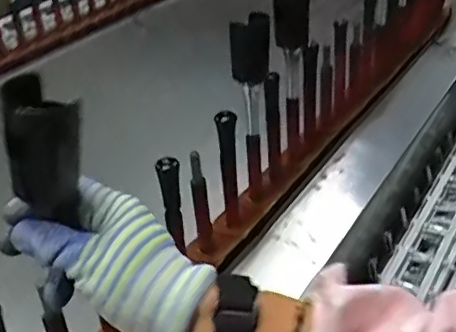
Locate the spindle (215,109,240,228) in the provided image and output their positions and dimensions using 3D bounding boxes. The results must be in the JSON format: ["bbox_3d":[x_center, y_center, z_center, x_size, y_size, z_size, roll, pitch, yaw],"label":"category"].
[{"bbox_3d":[0.002,0.008,0.651,0.020,0.144,0.026,-7,33,-3],"label":"spindle"}]

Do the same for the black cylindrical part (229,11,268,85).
[{"bbox_3d":[0.023,-0.126,0.638,0.040,0.069,0.032,-4,32,1],"label":"black cylindrical part"}]

